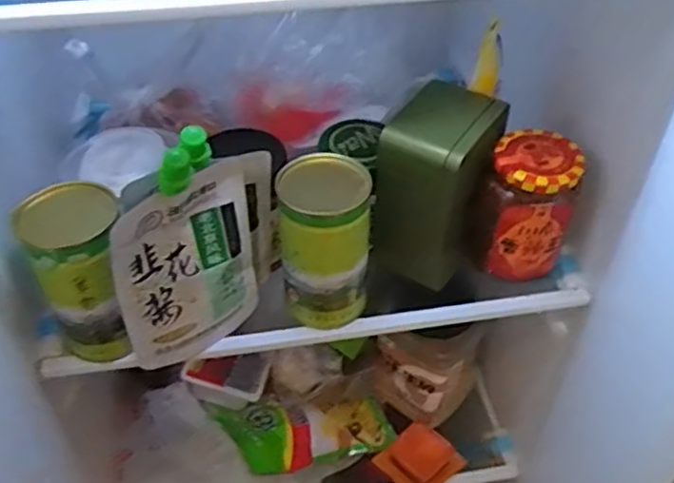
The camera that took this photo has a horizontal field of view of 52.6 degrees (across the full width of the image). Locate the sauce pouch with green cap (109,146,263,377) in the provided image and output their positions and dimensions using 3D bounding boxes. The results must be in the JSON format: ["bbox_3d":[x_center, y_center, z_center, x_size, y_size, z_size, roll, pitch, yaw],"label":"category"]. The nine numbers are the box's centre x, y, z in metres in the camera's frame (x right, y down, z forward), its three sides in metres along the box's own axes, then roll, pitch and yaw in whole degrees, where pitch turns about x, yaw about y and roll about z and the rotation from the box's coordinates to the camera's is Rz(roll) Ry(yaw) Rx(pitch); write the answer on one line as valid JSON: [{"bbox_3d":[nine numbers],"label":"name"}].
[{"bbox_3d":[-0.101,0.013,0.457,0.099,0.171,0.017,-30,53,-26],"label":"sauce pouch with green cap"}]

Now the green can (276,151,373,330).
[{"bbox_3d":[-0.009,0.002,0.503,0.061,0.120,0.059,0,46,0],"label":"green can"}]

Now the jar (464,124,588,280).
[{"bbox_3d":[0.145,-0.027,0.531,0.070,0.099,0.060,16,48,15],"label":"jar"}]

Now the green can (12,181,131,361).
[{"bbox_3d":[-0.176,0.022,0.483,0.064,0.117,0.069,0,46,0],"label":"green can"}]

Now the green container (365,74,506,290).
[{"bbox_3d":[0.076,-0.042,0.531,0.068,0.138,0.083,23,50,21],"label":"green container"}]

